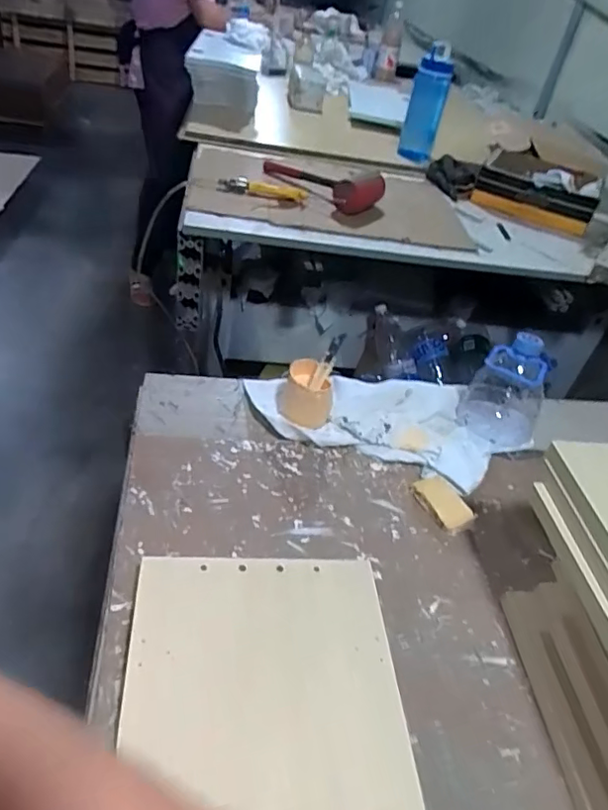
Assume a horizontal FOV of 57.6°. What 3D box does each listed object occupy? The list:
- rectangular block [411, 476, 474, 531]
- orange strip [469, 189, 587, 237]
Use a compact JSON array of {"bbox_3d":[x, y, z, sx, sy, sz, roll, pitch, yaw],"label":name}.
[{"bbox_3d":[0.148,0.104,0.593,0.039,0.011,0.063,-16,47,-29],"label":"rectangular block"},{"bbox_3d":[0.571,-0.497,1.417,0.290,0.032,0.038,26,42,17],"label":"orange strip"}]

